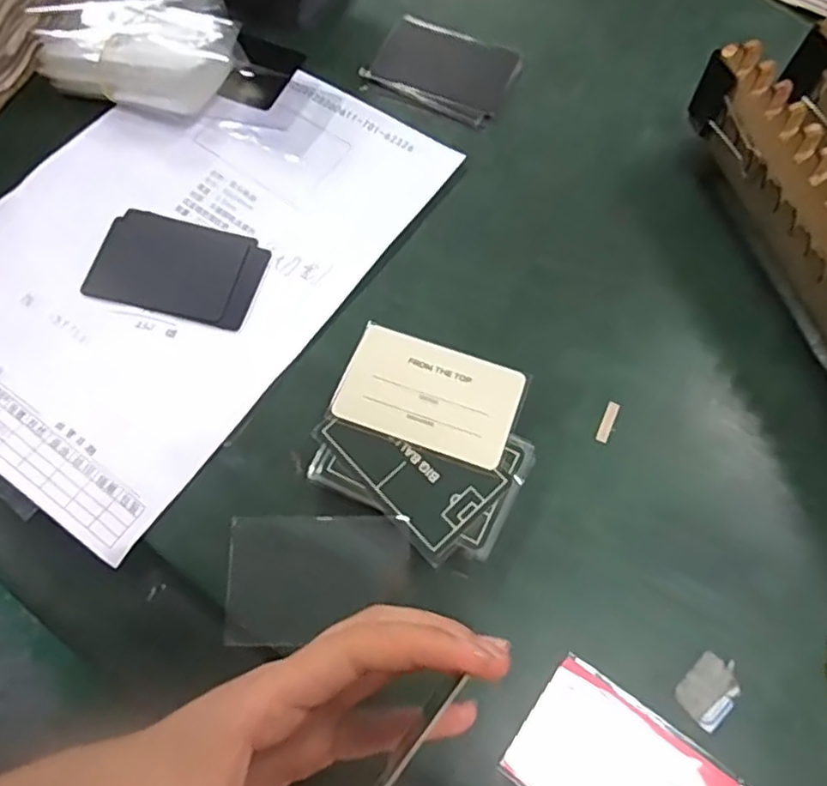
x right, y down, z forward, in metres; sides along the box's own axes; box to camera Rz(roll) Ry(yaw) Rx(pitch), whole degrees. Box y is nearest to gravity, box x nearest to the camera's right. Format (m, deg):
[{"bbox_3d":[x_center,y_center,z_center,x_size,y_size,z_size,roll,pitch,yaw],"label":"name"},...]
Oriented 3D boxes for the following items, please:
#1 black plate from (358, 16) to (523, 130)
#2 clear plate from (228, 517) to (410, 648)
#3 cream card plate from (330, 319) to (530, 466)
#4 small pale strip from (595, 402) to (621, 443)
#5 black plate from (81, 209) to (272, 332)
[{"bbox_3d":[0.018,-0.208,0.426,0.090,0.008,0.063,23,71,11],"label":"black plate"},{"bbox_3d":[-0.044,0.085,0.305,0.084,0.004,0.055,-3,71,10],"label":"clear plate"},{"bbox_3d":[0.008,0.000,0.327,0.084,0.004,0.053,19,68,5],"label":"cream card plate"},{"bbox_3d":[0.099,0.014,0.336,0.006,0.004,0.022,23,71,11],"label":"small pale strip"},{"bbox_3d":[-0.133,-0.072,0.378,0.096,0.004,0.060,14,70,7],"label":"black plate"}]

